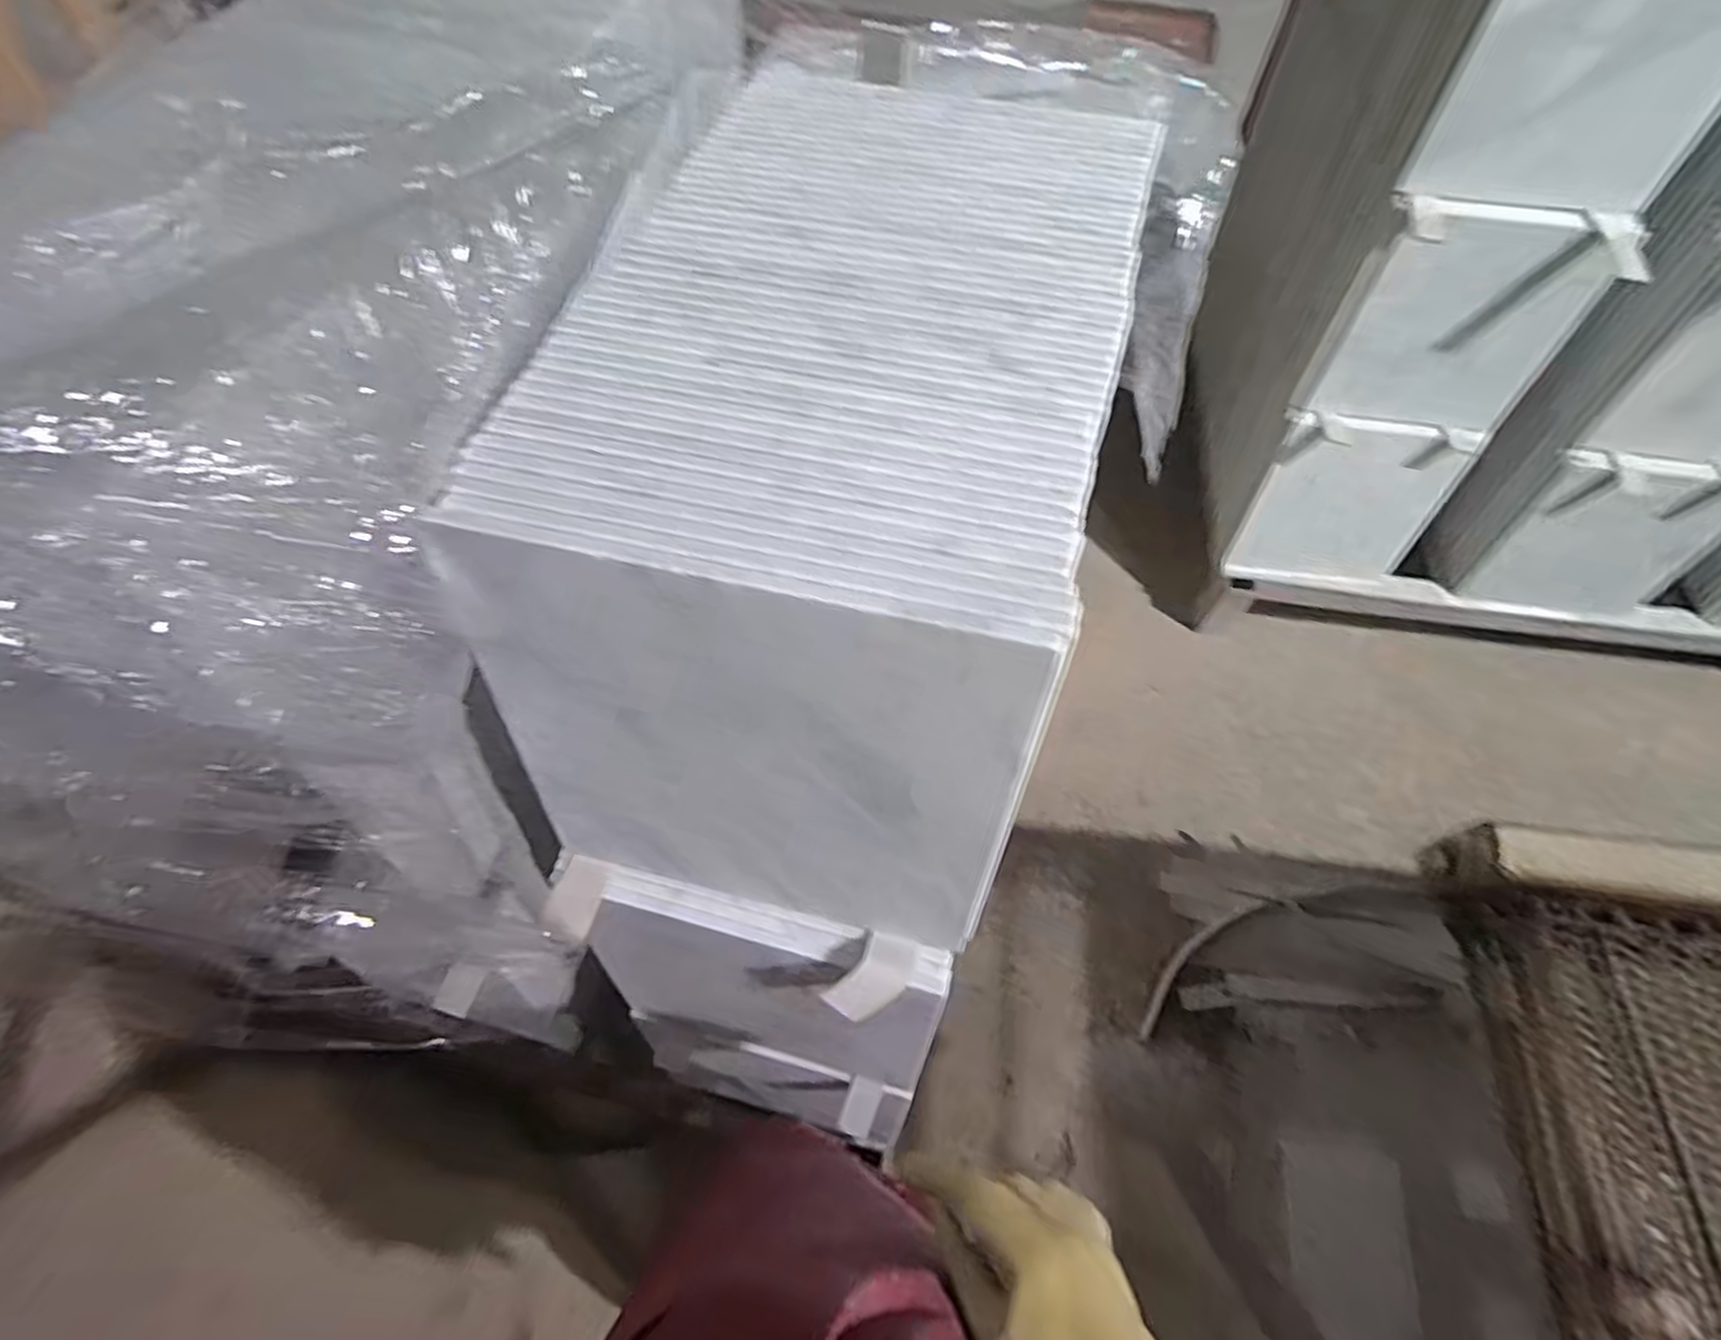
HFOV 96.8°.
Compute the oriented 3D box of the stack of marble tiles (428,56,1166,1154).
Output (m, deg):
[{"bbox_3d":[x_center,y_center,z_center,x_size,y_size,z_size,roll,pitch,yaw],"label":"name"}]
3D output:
[{"bbox_3d":[-0.010,-0.109,0.547,0.300,0.306,0.533,12,60,11],"label":"stack of marble tiles"}]

